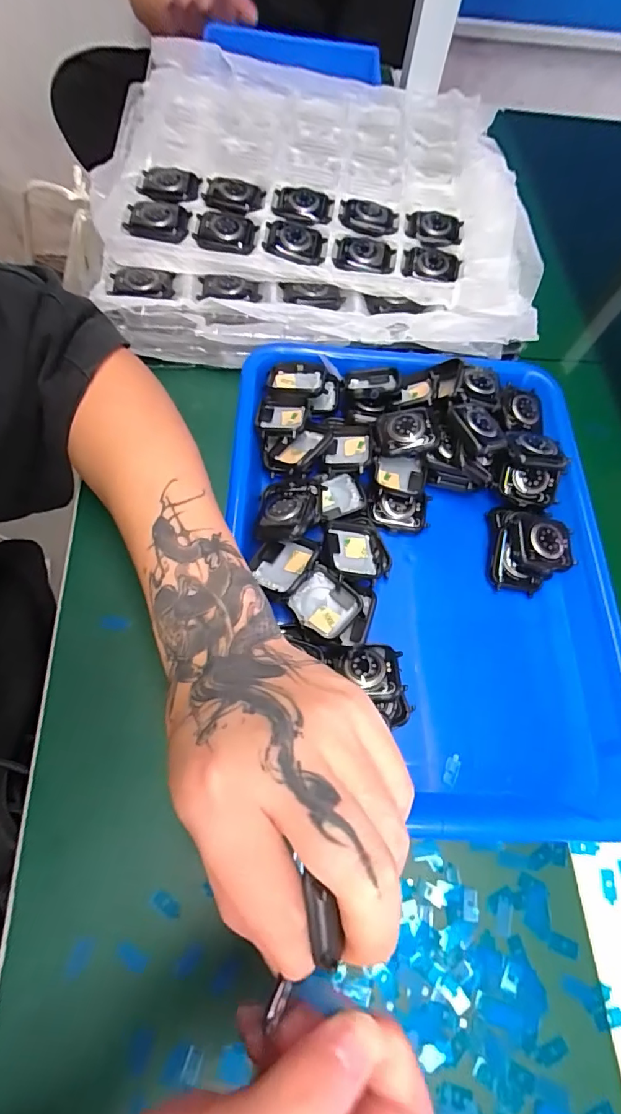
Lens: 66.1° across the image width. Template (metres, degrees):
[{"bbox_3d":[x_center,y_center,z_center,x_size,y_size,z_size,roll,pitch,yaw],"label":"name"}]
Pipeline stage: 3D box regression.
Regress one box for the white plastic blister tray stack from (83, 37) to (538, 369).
[{"bbox_3d":[-0.006,-0.330,0.420,0.367,0.045,0.359,-3,66,-6],"label":"white plastic blister tray stack"}]

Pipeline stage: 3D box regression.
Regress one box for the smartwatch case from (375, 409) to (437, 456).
[{"bbox_3d":[0.068,-0.089,0.336,0.042,0.009,0.036,-3,67,9],"label":"smartwatch case"}]

